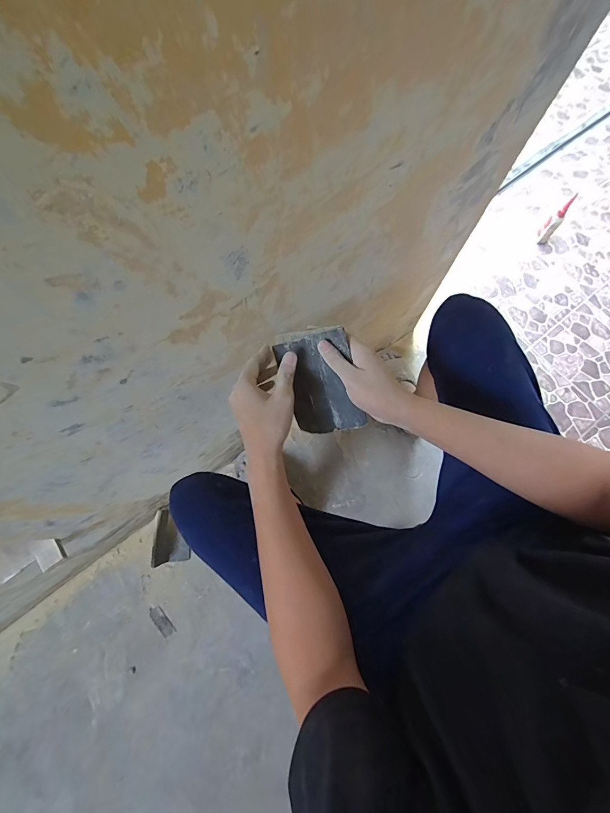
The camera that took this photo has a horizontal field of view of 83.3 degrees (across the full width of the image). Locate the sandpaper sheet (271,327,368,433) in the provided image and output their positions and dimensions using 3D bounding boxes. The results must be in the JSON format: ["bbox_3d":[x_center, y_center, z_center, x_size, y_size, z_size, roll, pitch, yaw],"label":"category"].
[{"bbox_3d":[0.021,-0.029,0.483,0.109,0.008,0.142,-6,114,29],"label":"sandpaper sheet"}]

